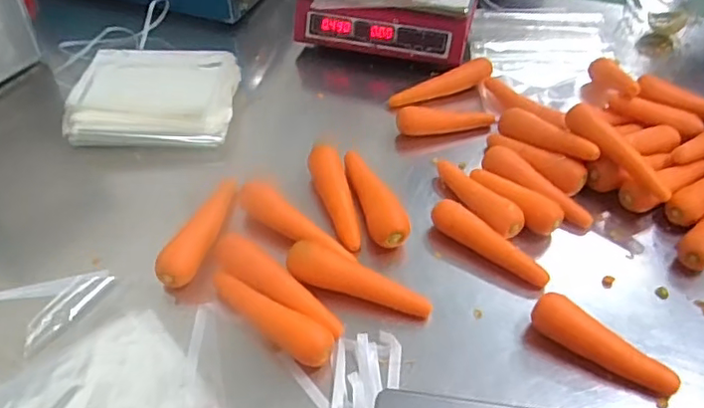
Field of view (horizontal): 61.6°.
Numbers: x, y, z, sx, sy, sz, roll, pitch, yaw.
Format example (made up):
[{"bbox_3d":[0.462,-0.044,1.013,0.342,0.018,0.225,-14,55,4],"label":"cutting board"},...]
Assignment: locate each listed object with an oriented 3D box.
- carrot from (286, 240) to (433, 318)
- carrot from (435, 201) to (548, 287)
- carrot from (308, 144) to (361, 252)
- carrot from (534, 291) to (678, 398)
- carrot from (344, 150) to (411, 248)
[{"bbox_3d":[0.007,0.091,0.675,0.169,0.036,0.050,16,46,15],"label":"carrot"},{"bbox_3d":[0.163,0.048,0.709,0.154,0.038,0.031,32,52,27],"label":"carrot"},{"bbox_3d":[-0.018,-0.012,0.760,0.042,0.035,0.163,-13,46,-15],"label":"carrot"},{"bbox_3d":[0.257,0.150,0.610,0.151,0.044,0.043,33,52,28],"label":"carrot"},{"bbox_3d":[0.027,-0.011,0.767,0.050,0.041,0.177,-10,45,-11],"label":"carrot"}]

